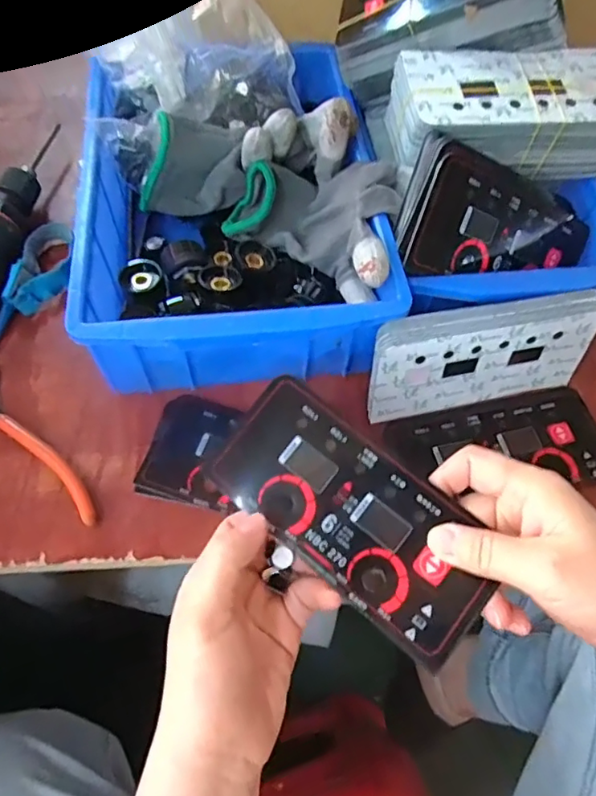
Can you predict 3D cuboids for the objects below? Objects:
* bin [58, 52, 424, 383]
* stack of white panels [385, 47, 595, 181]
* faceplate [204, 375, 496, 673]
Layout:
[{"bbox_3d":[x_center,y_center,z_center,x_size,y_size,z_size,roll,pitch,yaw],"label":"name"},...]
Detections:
[{"bbox_3d":[-0.049,-0.149,0.412,0.202,0.087,0.287,-4,61,-5],"label":"bin"},{"bbox_3d":[0.146,-0.199,0.384,0.153,0.050,0.076,-3,61,-4],"label":"stack of white panels"},{"bbox_3d":[0.028,0.058,0.281,0.150,0.007,0.073,38,84,12],"label":"faceplate"}]

